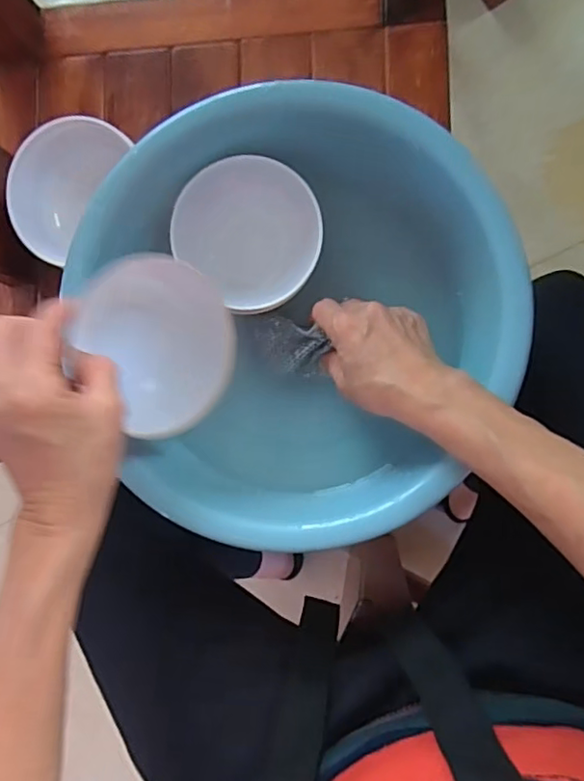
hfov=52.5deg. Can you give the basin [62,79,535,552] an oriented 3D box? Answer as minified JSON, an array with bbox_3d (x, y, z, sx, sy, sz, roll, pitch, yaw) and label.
[{"bbox_3d":[0.010,-0.056,0.467,0.290,0.138,0.310,0,86,7],"label":"basin"}]

